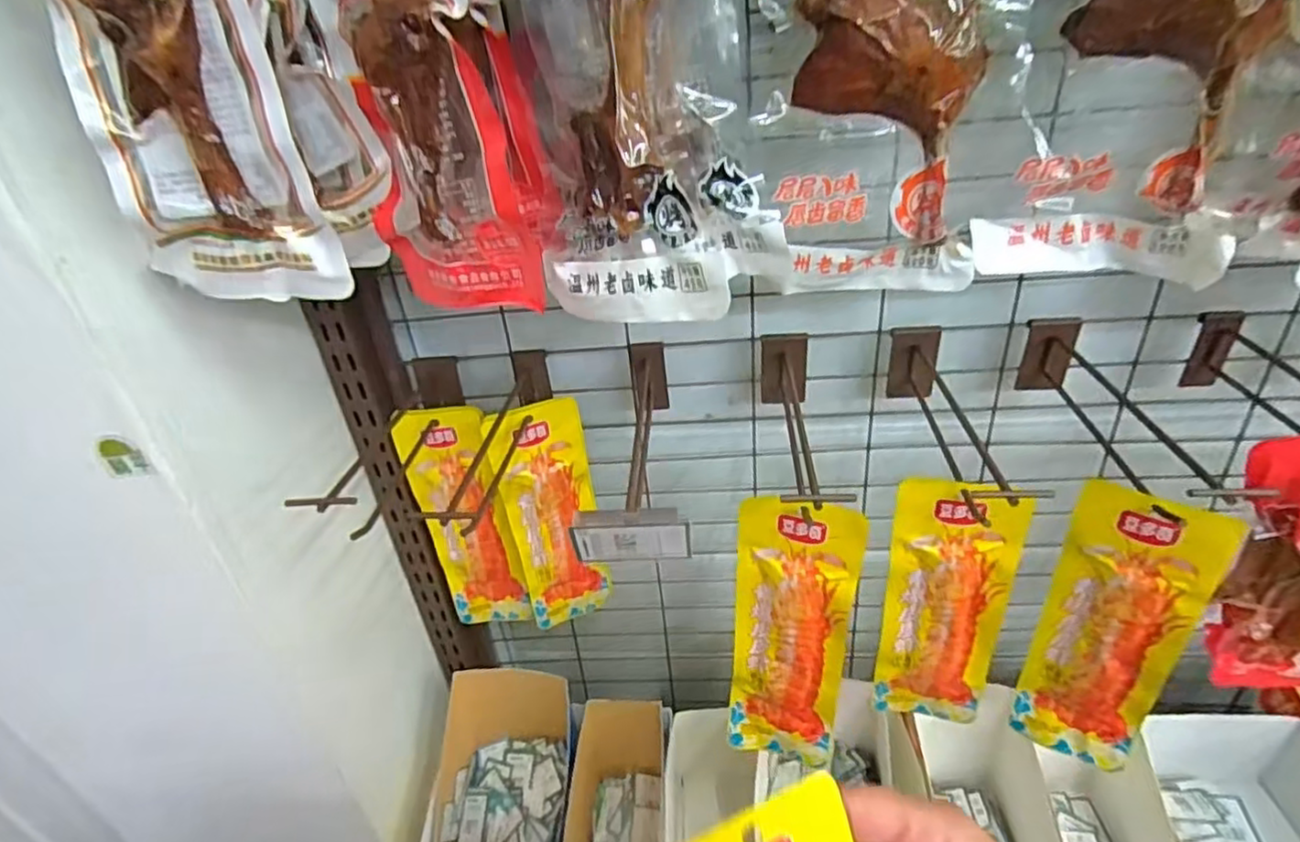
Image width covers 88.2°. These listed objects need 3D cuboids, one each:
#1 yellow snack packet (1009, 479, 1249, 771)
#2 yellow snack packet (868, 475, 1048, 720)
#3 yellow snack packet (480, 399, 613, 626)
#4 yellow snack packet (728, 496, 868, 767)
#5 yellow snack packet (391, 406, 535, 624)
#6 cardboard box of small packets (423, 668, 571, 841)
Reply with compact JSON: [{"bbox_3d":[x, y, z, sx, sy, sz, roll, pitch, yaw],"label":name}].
[{"bbox_3d":[0.286,0.135,0.421,0.074,0.211,0.019,20,41,35],"label":"yellow snack packet"},{"bbox_3d":[0.196,0.127,0.447,0.074,0.208,0.015,5,34,18],"label":"yellow snack packet"},{"bbox_3d":[-0.080,0.084,0.568,0.074,0.216,0.013,-17,34,-16],"label":"yellow snack packet"},{"bbox_3d":[0.091,0.144,0.437,0.076,0.212,0.022,5,34,17],"label":"yellow snack packet"},{"bbox_3d":[-0.154,0.089,0.574,0.070,0.223,0.018,-5,32,2],"label":"yellow snack packet"},{"bbox_3d":[-0.139,0.349,0.615,0.111,0.122,0.237,-3,32,6],"label":"cardboard box of small packets"}]

